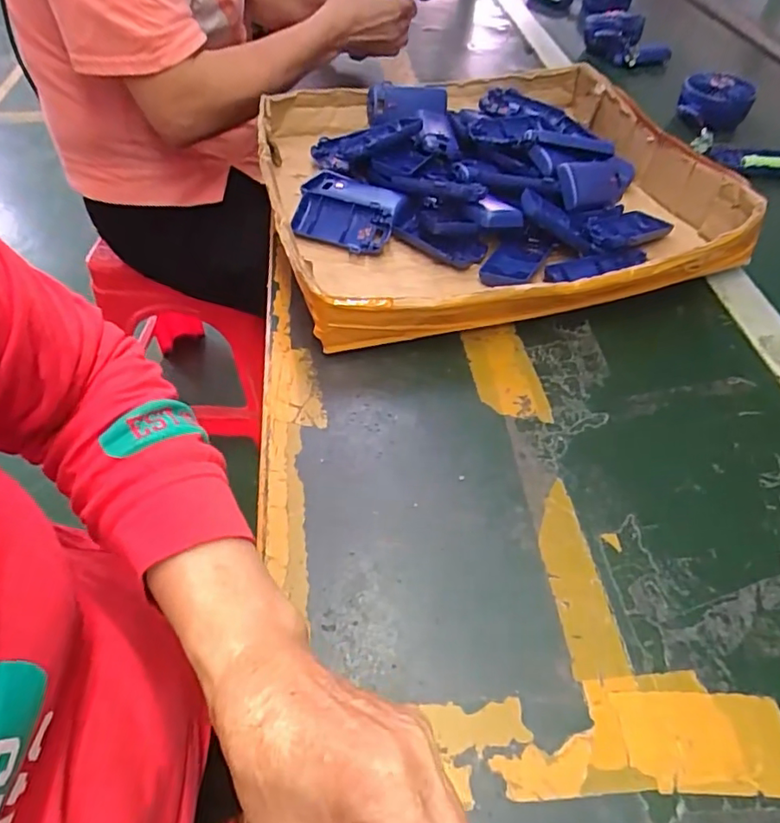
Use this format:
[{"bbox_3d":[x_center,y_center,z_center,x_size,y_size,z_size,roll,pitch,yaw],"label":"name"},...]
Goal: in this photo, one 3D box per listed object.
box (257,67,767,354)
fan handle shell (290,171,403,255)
[{"bbox_3d":[0.097,-0.213,0.547,0.394,0.089,0.362,-11,52,-11],"label":"box"},{"bbox_3d":[-0.044,-0.191,0.536,0.106,0.032,0.086,18,52,13],"label":"fan handle shell"}]

